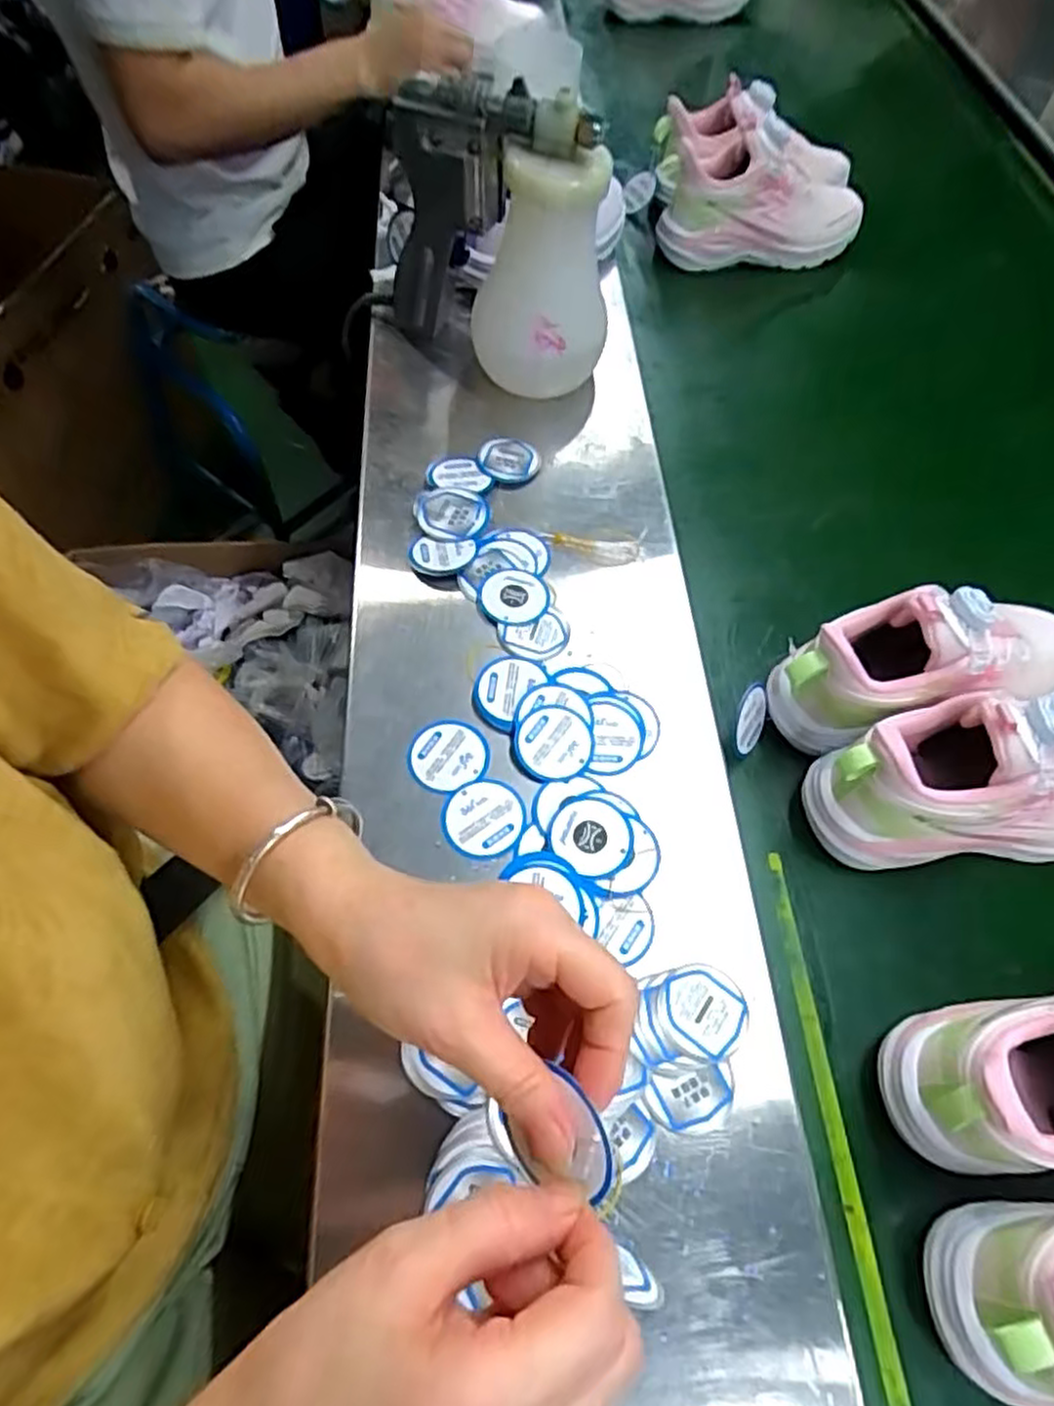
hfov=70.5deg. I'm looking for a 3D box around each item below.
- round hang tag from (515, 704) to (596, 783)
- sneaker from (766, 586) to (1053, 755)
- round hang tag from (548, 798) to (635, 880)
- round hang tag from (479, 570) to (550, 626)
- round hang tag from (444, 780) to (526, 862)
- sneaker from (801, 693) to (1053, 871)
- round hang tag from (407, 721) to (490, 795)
[{"bbox_3d":[0.017,0.025,0.467,0.048,0.004,0.047,1,74,-5],"label":"round hang tag"},{"bbox_3d":[0.268,-0.023,0.483,0.222,0.111,0.071,-8,61,-7],"label":"sneaker"},{"bbox_3d":[0.038,0.079,0.439,0.048,0.004,0.047,2,64,-4],"label":"round hang tag"},{"bbox_3d":[-0.009,-0.074,0.529,0.047,0.007,0.044,1,68,-3],"label":"round hang tag"},{"bbox_3d":[-0.026,0.068,0.443,0.048,0.004,0.047,1,60,-1],"label":"round hang tag"},{"bbox_3d":[0.284,0.045,0.441,0.219,0.113,0.073,-3,60,-3],"label":"sneaker"},{"bbox_3d":[-0.049,0.033,0.463,0.049,0.005,0.047,2,65,-4],"label":"round hang tag"}]

